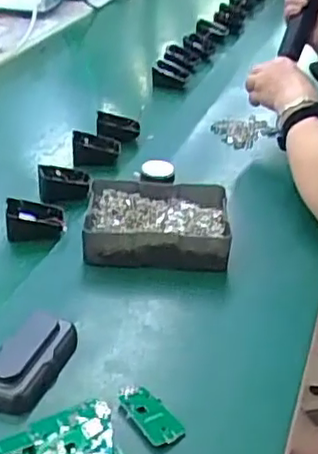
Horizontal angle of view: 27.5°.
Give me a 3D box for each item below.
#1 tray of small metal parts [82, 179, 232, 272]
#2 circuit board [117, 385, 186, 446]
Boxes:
[{"bbox_3d":[-0.002,-0.007,0.742,0.157,0.043,0.129,0,32,0],"label":"tray of small metal parts"},{"bbox_3d":[-0.008,0.151,0.531,0.028,0.008,0.068,-20,40,-31],"label":"circuit board"}]

